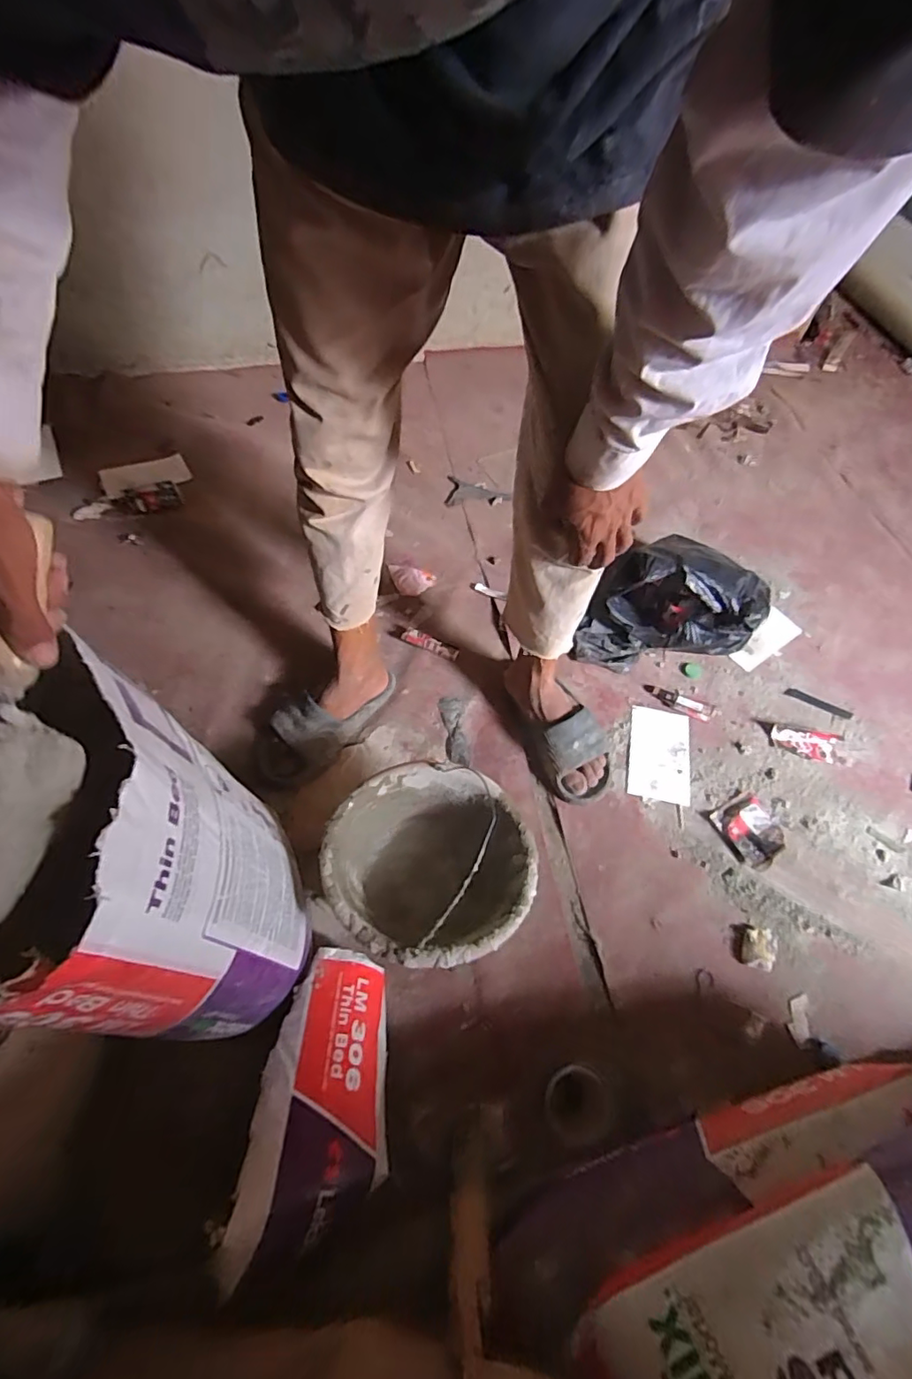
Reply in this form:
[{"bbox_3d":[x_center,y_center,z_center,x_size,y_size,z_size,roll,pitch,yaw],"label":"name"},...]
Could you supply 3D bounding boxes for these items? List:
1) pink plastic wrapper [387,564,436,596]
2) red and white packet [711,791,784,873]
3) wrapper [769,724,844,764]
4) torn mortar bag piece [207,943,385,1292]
[{"bbox_3d":[-0.096,-0.229,1.144,0.099,0.014,0.069,10,58,2],"label":"pink plastic wrapper"},{"bbox_3d":[0.471,0.228,0.874,0.095,0.018,0.107,-18,62,-15],"label":"red and white packet"},{"bbox_3d":[0.620,0.093,0.971,0.112,0.018,0.062,19,59,7],"label":"wrapper"},{"bbox_3d":[-0.142,0.446,0.605,0.136,0.069,0.287,9,40,1],"label":"torn mortar bag piece"}]

